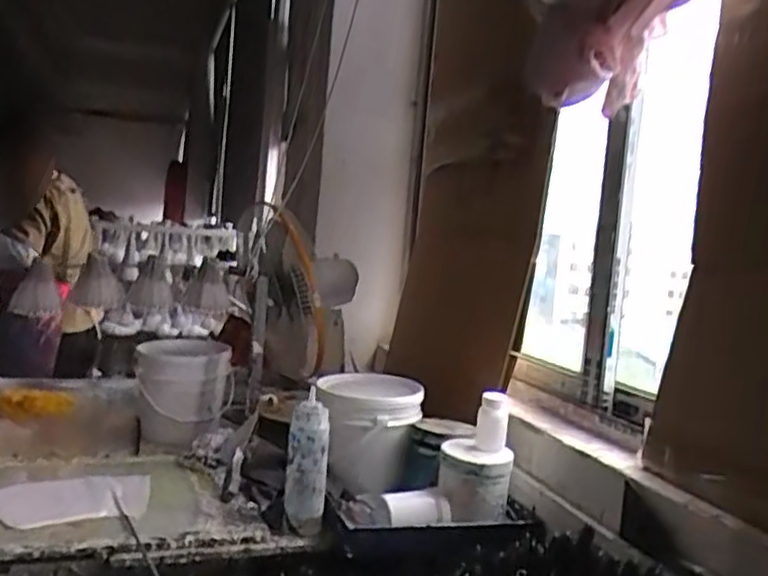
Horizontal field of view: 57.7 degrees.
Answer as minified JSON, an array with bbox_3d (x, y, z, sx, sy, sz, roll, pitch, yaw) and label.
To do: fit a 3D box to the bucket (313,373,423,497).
[{"bbox_3d":[-0.034,0.270,1.347,0.192,0.175,0.200,3,3,-7],"label":"bucket"}]

